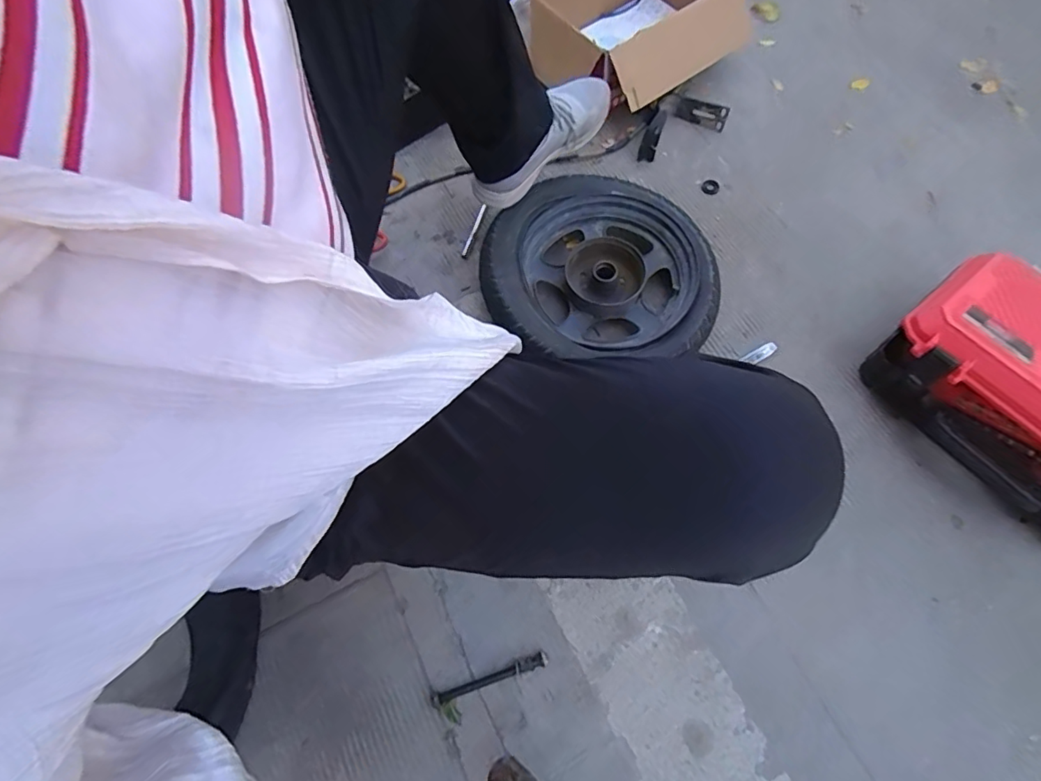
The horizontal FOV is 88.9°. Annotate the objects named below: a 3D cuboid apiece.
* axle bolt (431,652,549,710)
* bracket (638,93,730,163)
[{"bbox_3d":[-0.036,0.343,0.630,0.143,0.014,0.016,-17,68,-8],"label":"axle bolt"},{"bbox_3d":[0.287,-0.466,0.949,0.128,0.046,0.169,26,69,10],"label":"bracket"}]

